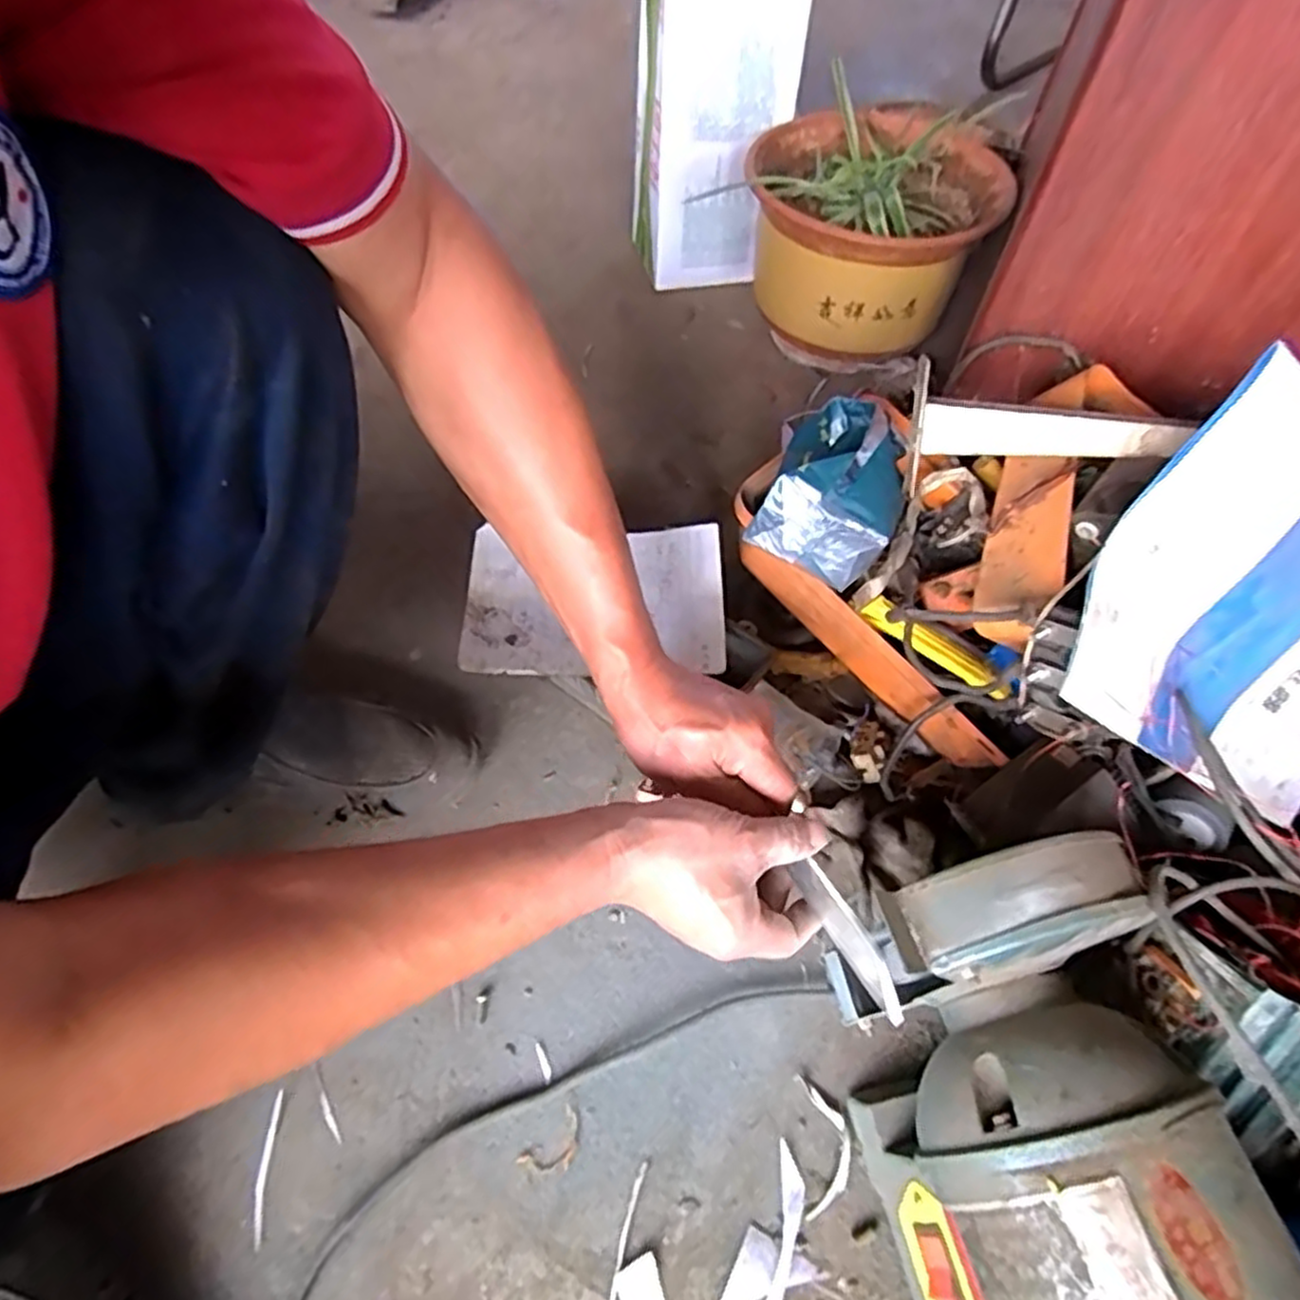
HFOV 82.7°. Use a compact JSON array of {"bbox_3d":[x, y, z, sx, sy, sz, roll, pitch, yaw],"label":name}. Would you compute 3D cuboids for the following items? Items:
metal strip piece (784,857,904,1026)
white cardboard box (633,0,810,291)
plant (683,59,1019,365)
[{"bbox_3d":[0.113,0.163,0.416,0.004,0.027,0.094,-21,68,-41],"label":"metal strip piece"},{"bbox_3d":[0.073,-0.643,0.855,0.181,0.376,0.174,1,57,-1],"label":"white cardboard box"},{"bbox_3d":[0.240,-0.479,0.846,0.283,0.171,0.269,27,60,15],"label":"plant"}]

